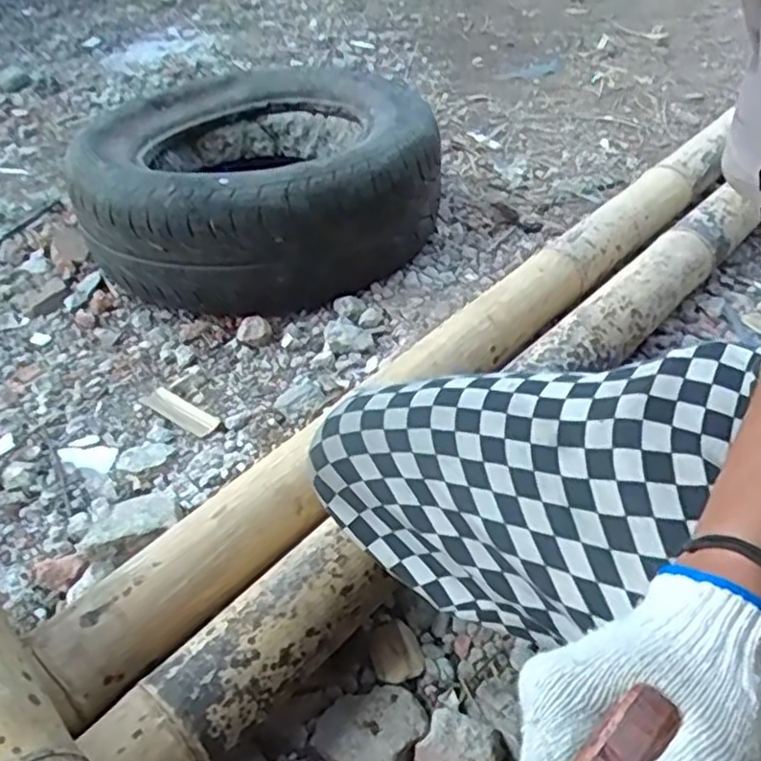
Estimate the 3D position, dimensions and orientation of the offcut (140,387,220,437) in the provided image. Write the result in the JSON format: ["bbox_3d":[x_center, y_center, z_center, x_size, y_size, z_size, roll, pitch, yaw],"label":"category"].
[{"bbox_3d":[-0.265,0.038,0.933,0.129,0.009,0.036,27,51,28],"label":"offcut"}]

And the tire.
[{"bbox_3d":[-0.200,-0.370,1.218,0.550,0.190,0.639,-7,44,-4],"label":"tire"}]

